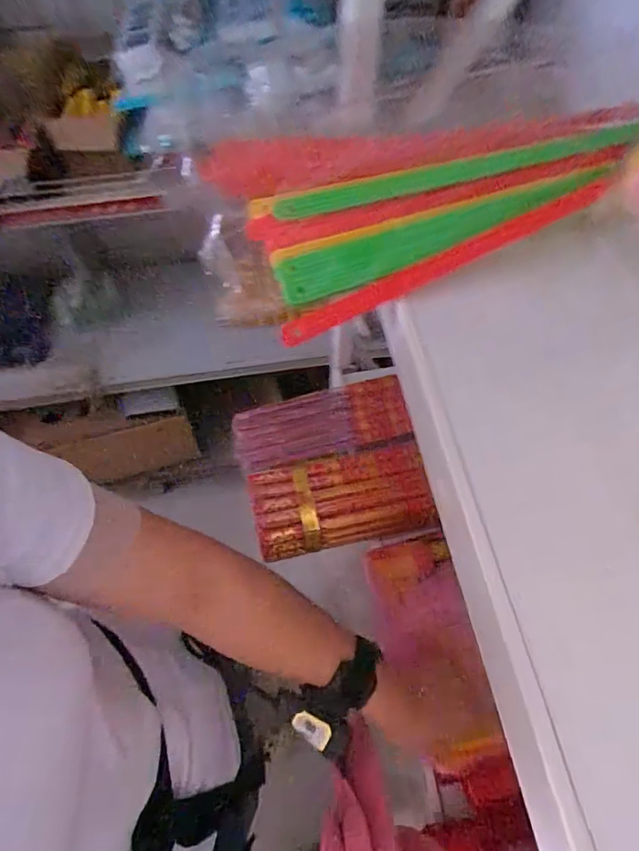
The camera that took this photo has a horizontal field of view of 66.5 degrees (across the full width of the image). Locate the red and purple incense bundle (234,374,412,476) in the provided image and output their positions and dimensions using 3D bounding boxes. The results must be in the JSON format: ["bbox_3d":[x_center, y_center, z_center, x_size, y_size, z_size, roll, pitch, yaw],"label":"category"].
[{"bbox_3d":[0.000,-0.005,0.675,0.237,0.032,0.092,-13,63,-8],"label":"red and purple incense bundle"}]

